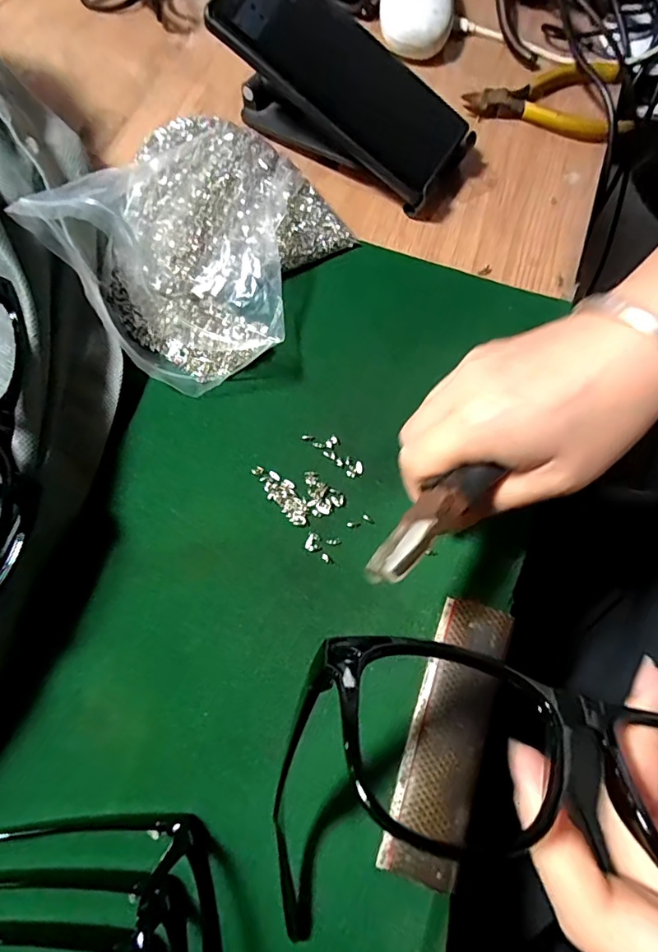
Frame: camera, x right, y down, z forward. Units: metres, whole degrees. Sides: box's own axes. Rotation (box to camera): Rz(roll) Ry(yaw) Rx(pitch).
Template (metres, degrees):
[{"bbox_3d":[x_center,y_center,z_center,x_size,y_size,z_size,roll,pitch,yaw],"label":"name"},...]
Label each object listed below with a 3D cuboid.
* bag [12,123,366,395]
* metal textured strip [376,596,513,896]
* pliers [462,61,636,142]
[{"bbox_3d":[-0.074,-0.143,0.304,0.156,0.039,0.156,-41,76,-14],"label":"bag"},{"bbox_3d":[0.055,0.117,0.231,0.034,0.007,0.118,19,71,5],"label":"metal textured strip"},{"bbox_3d":[0.165,-0.289,0.382,0.120,0.015,0.080,2,70,-1],"label":"pliers"}]

